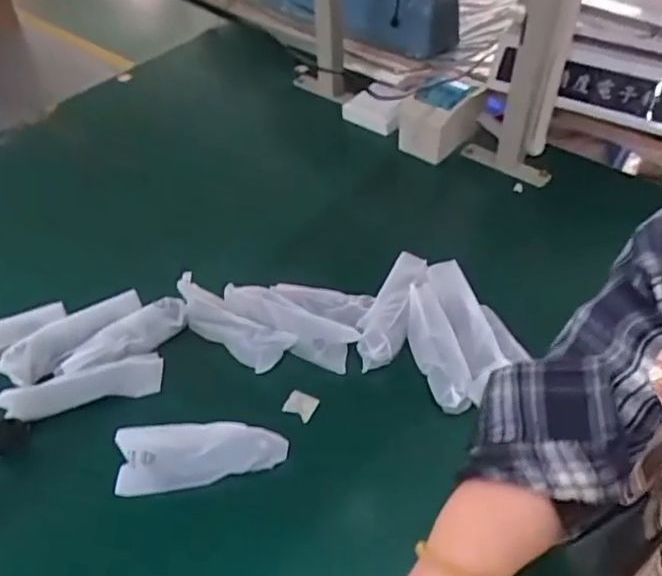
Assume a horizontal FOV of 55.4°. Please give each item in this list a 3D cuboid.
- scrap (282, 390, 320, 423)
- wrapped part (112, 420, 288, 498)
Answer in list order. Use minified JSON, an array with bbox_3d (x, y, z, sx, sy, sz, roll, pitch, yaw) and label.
[{"bbox_3d":[-0.029,0.115,0.622,0.028,0.004,0.027,32,60,4],"label":"scrap"},{"bbox_3d":[-0.116,0.150,0.570,0.147,0.041,0.048,-7,46,-5],"label":"wrapped part"}]

